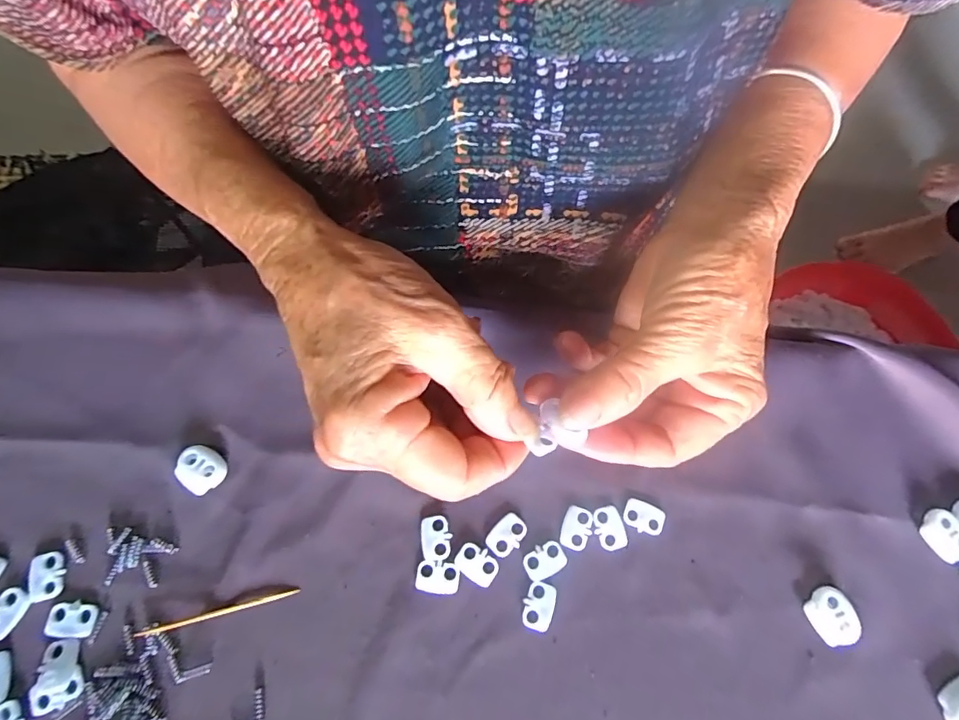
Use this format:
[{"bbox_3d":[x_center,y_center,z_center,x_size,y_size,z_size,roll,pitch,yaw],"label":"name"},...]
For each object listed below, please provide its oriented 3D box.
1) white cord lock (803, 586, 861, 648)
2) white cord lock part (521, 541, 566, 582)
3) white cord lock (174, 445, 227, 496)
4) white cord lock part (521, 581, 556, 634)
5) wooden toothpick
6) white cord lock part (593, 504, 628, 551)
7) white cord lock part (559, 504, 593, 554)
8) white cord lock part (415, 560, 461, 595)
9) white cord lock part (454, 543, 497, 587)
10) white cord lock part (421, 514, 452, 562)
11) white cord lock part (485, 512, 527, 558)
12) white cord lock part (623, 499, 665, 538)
[{"bbox_3d":[0.153,0.111,0.218,0.019,0.006,0.021,-30,73,-13],"label":"white cord lock"},{"bbox_3d":[0.029,0.089,0.221,0.019,0.004,0.013,-31,73,-13],"label":"white cord lock part"},{"bbox_3d":[-0.126,0.050,0.227,0.019,0.007,0.020,-41,76,-16],"label":"white cord lock"},{"bbox_3d":[0.026,0.106,0.215,0.013,0.004,0.019,17,69,4],"label":"white cord lock part"},{"bbox_3d":[-0.108,0.105,0.207,0.062,0.004,0.004,-13,70,-8],"label":"wooden toothpick"},{"bbox_3d":[0.060,0.077,0.228,0.013,0.004,0.019,-15,70,-8],"label":"white cord lock part"},{"bbox_3d":[0.044,0.076,0.228,0.013,0.004,0.019,18,69,4],"label":"white cord lock part"},{"bbox_3d":[-0.018,0.094,0.217,0.018,0.004,0.013,8,69,1],"label":"white cord lock part"},{"bbox_3d":[-0.001,0.089,0.220,0.019,0.004,0.013,33,71,10],"label":"white cord lock part"},{"bbox_3d":[-0.019,0.079,0.223,0.013,0.004,0.019,-4,69,-4],"label":"white cord lock part"},{"bbox_3d":[0.012,0.078,0.225,0.013,0.004,0.019,42,73,13],"label":"white cord lock part"},{"bbox_3d":[0.076,0.072,0.231,0.018,0.004,0.013,24,70,7],"label":"white cord lock part"}]

